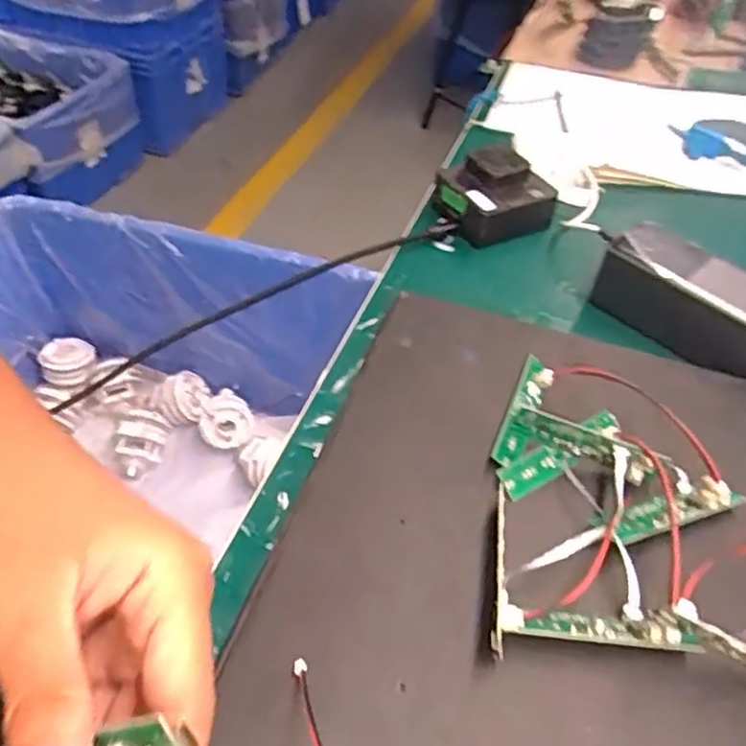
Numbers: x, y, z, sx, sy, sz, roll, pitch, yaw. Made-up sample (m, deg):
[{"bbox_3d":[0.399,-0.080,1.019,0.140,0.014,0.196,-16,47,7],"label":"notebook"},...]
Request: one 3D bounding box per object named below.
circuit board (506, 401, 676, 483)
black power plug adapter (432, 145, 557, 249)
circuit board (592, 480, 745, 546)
[{"bbox_3d":[0.109,0.037,0.362,0.075,0.025,0.008,21,42,7],"label":"circuit board"},{"bbox_3d":[0.097,-0.140,0.543,0.078,0.045,0.068,-9,48,-11],"label":"black power plug adapter"},{"bbox_3d":[0.148,0.069,0.345,0.077,0.011,0.020,-13,49,-15],"label":"circuit board"}]

